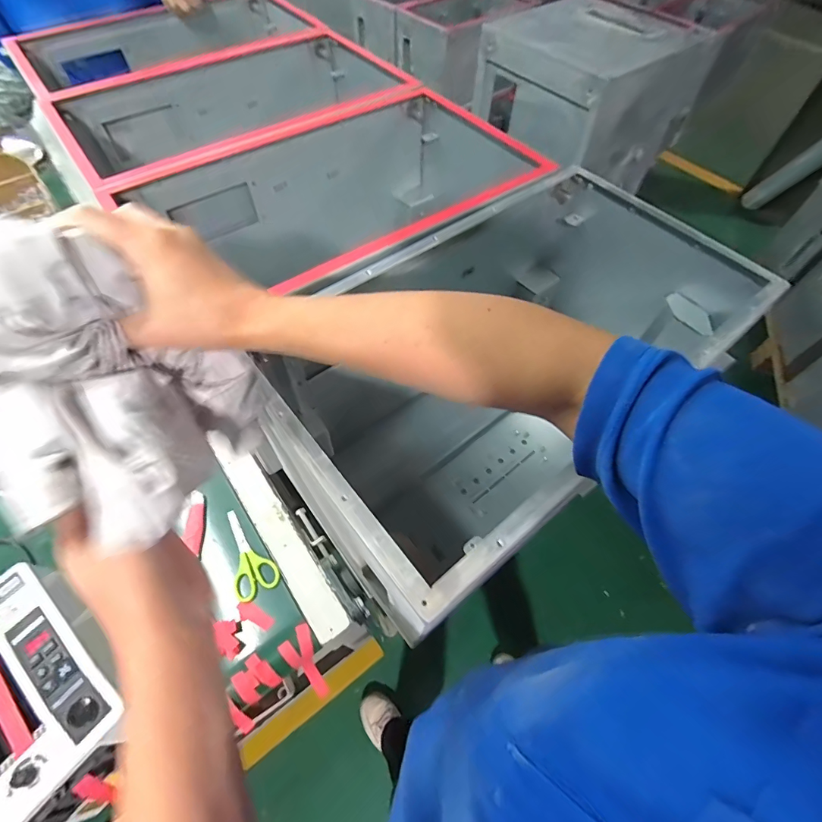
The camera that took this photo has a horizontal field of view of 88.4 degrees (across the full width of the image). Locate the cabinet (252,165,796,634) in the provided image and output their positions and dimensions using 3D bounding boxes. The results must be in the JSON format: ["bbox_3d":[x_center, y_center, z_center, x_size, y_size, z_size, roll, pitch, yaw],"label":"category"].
[{"bbox_3d":[0.125,-0.029,0.570,0.547,0.327,0.308,-35,65,-20],"label":"cabinet"}]

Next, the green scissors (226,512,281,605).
[{"bbox_3d":[-0.234,0.198,0.594,0.057,0.006,0.128,-30,63,-17],"label":"green scissors"}]

